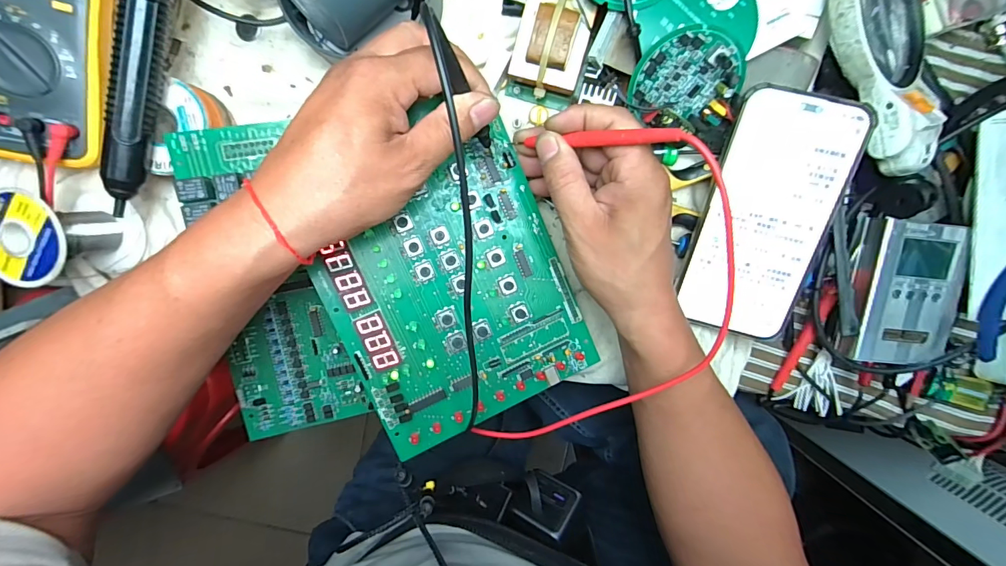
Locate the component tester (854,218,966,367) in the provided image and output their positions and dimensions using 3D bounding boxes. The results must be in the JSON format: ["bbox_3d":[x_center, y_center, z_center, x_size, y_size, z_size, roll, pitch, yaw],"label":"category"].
[{"bbox_3d":[0.295,0.008,0.322,0.065,0.032,0.103,7,97,0],"label":"component tester"}]

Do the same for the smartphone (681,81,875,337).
[{"bbox_3d":[0.175,-0.042,0.296,0.076,0.016,0.160,15,107,11],"label":"smartphone"}]

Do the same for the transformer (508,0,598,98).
[{"bbox_3d":[0.033,-0.164,0.305,0.048,0.043,0.056,14,97,0],"label":"transformer"}]

